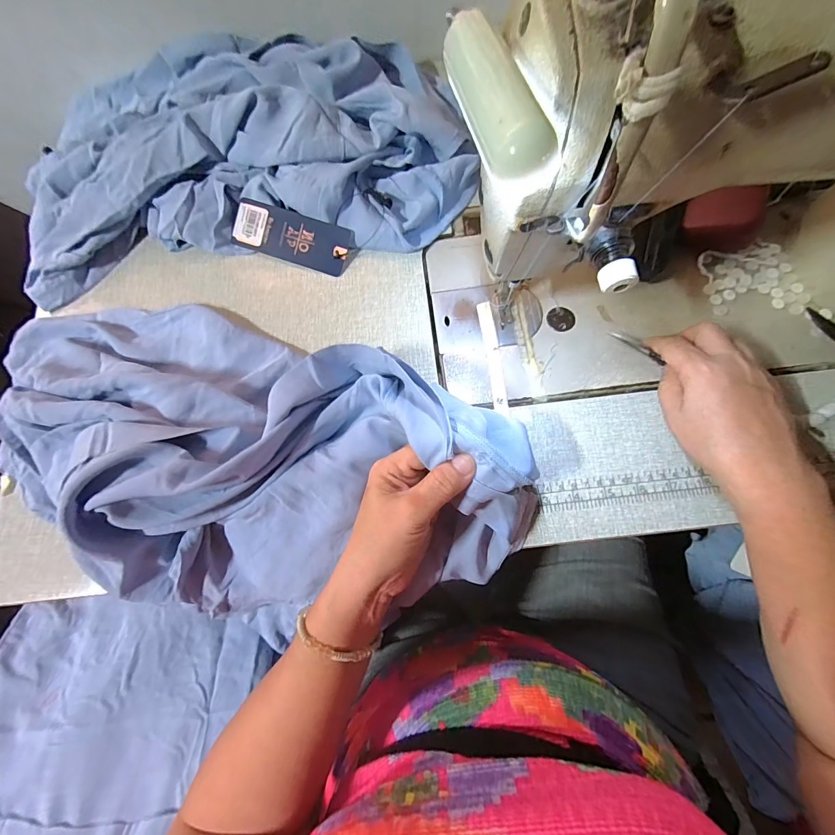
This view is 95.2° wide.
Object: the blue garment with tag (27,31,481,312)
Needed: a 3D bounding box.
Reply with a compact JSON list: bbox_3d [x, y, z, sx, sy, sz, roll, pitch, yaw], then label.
[{"bbox_3d":[-0.168,-0.274,0.379,0.438,0.060,0.273,-6,74,1],"label":"blue garment with tag"}]

